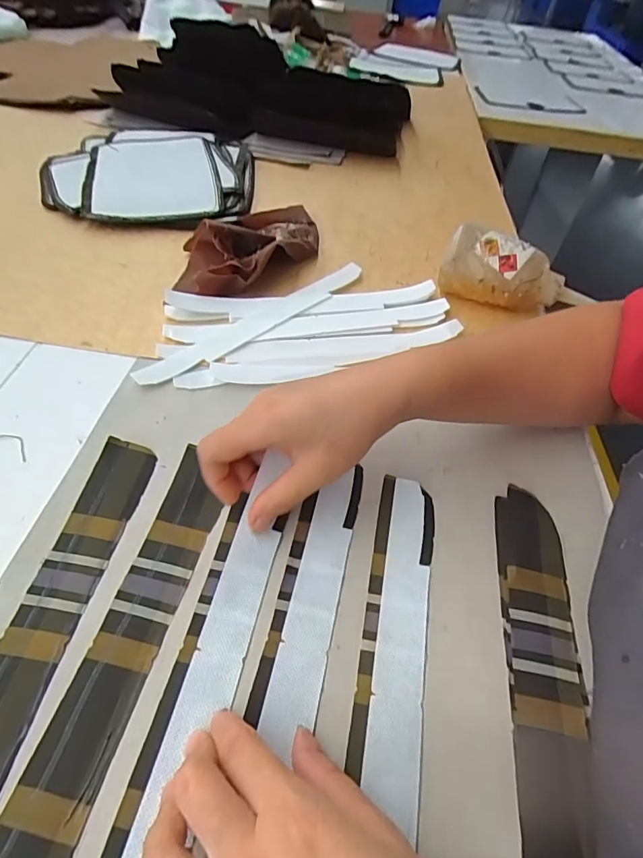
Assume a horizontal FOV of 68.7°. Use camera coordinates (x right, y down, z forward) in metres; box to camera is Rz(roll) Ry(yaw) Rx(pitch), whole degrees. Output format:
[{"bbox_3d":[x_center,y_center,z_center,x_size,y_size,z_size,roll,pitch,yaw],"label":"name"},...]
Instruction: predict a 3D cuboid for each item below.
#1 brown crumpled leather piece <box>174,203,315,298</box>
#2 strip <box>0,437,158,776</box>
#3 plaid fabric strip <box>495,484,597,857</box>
[{"bbox_3d":[-0.073,-0.204,0.504,0.109,0.035,0.217,35,54,22],"label":"brown crumpled leather piece"},{"bbox_3d":[-0.148,0.107,0.241,0.034,0.007,0.256,8,49,1],"label":"strip"},{"bbox_3d":[0.113,0.144,0.230,0.038,0.011,0.260,7,48,7],"label":"plaid fabric strip"}]

